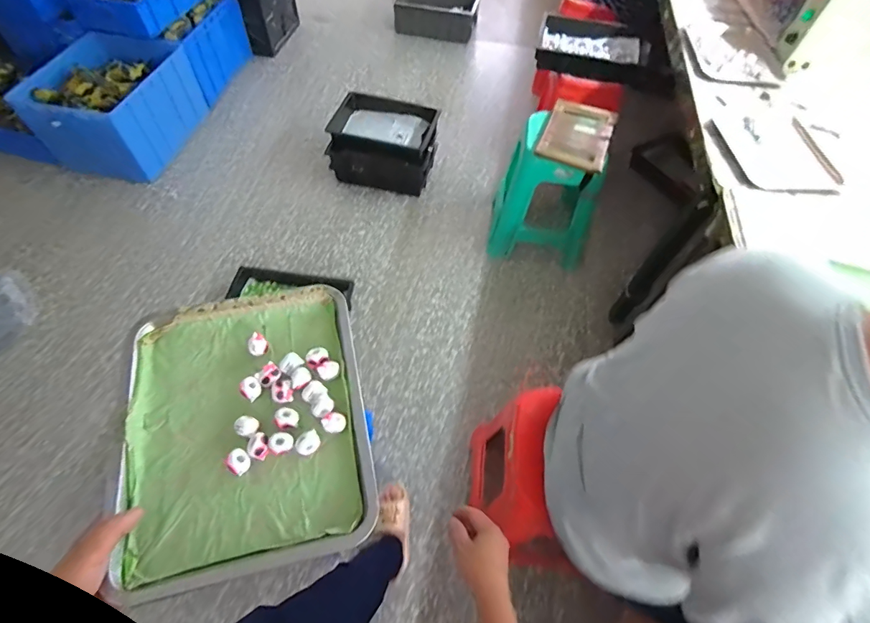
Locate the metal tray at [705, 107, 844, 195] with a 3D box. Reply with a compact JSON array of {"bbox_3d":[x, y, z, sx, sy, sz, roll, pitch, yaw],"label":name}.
[{"bbox_3d":[0.885,-0.423,1.118,0.260,0.034,0.343,-2,57,-7],"label":"metal tray"}]

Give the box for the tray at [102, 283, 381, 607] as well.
[{"bbox_3d":[-0.206,0.118,0.480,0.248,0.025,0.304,-12,62,-7],"label":"tray"}]

